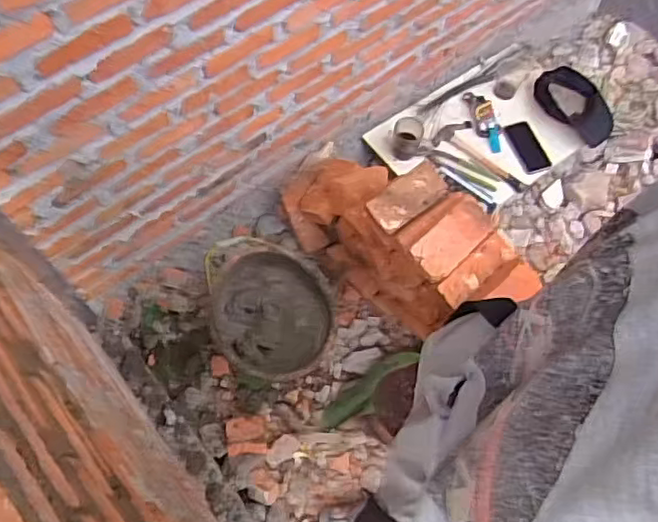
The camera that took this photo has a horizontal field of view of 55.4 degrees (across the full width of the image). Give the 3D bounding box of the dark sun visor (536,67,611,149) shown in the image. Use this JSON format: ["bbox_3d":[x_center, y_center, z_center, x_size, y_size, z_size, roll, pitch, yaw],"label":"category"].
[{"bbox_3d":[0.656,-0.415,1.651,0.129,0.057,0.227,-36,72,-17],"label":"dark sun visor"}]

